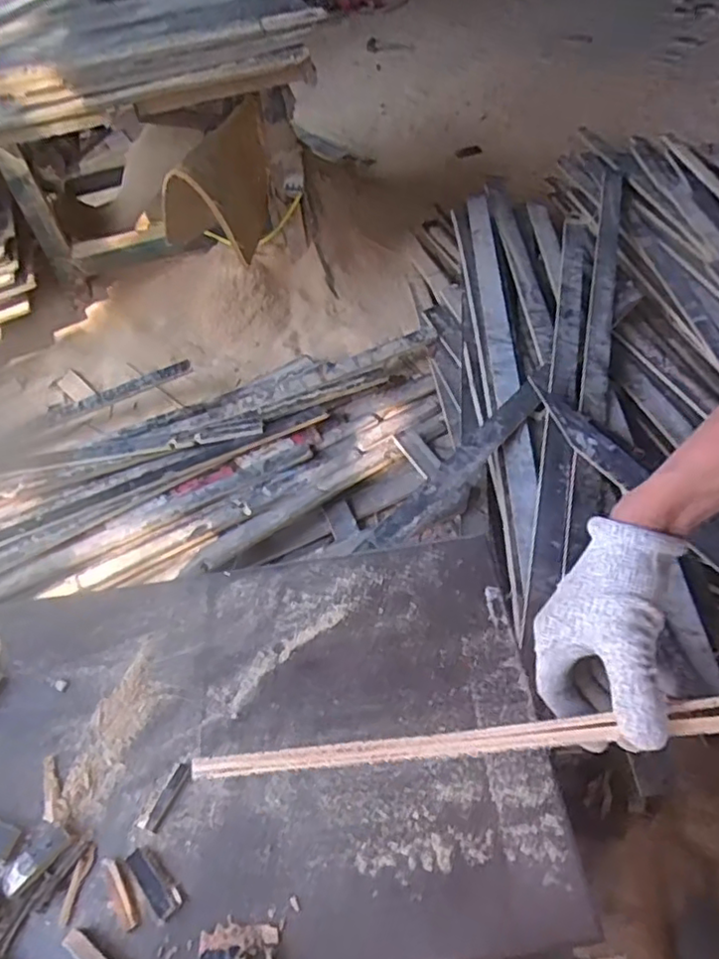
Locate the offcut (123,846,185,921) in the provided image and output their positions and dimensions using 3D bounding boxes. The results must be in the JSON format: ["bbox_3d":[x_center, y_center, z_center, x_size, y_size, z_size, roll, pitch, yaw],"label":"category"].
[{"bbox_3d":[-0.176,0.345,0.558,0.022,0.005,0.061,-39,57,-24],"label":"offcut"}]

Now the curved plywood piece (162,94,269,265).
[{"bbox_3d":[-0.374,-0.761,1.736,0.171,0.338,0.331,16,54,19],"label":"curved plywood piece"}]

